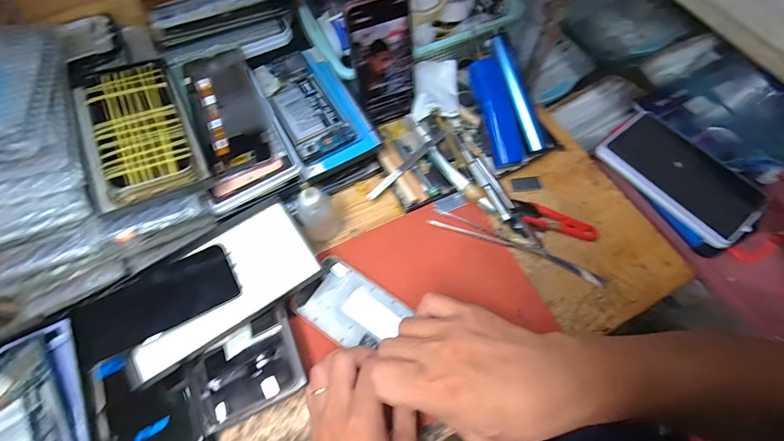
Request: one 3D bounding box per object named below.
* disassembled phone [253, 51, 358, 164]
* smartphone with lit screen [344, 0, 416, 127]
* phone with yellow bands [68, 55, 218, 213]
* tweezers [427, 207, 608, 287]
[{"bbox_3d":[-0.109,-0.144,0.448,0.067,0.012,0.148,-29,69,-12],"label":"disassembled phone"},{"bbox_3d":[-0.007,-0.184,0.434,0.070,0.150,0.013,-25,51,-11],"label":"smartphone with lit screen"},{"bbox_3d":[-0.254,-0.091,0.361,0.098,0.012,0.165,-24,71,-19],"label":"phone with yellow bands"},{"bbox_3d":[0.142,0.028,0.418,0.200,0.005,0.023,22,68,10],"label":"tweezers"}]

